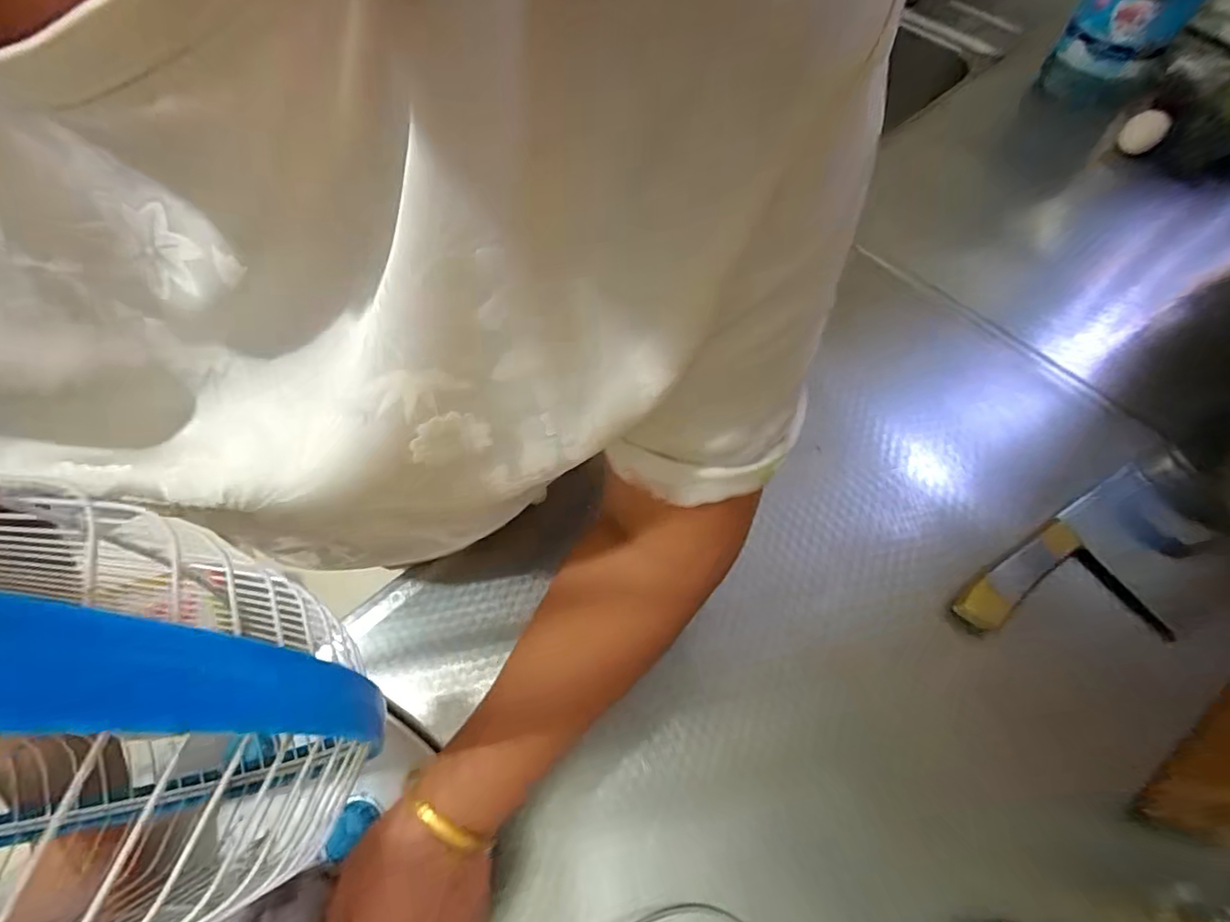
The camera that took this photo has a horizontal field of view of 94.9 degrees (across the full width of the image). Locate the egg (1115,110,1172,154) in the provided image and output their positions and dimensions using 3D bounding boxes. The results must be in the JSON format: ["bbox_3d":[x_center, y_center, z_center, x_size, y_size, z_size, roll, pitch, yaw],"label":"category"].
[{"bbox_3d":[0.628,-0.390,0.673,0.043,0.036,0.044,36,70,19],"label":"egg"}]

